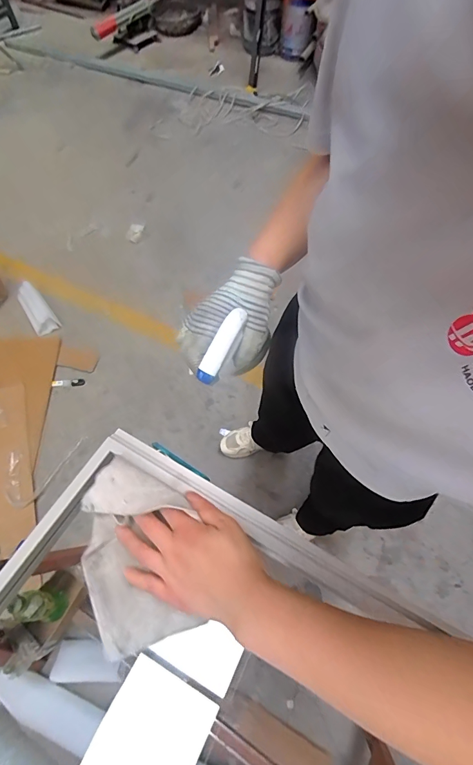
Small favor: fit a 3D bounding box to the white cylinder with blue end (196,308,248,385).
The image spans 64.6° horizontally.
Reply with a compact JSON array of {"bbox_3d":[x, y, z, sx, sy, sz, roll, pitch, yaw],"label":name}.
[{"bbox_3d":[-0.017,-0.037,0.392,0.021,0.016,0.083,26,77,13],"label":"white cylinder with blue end"}]

